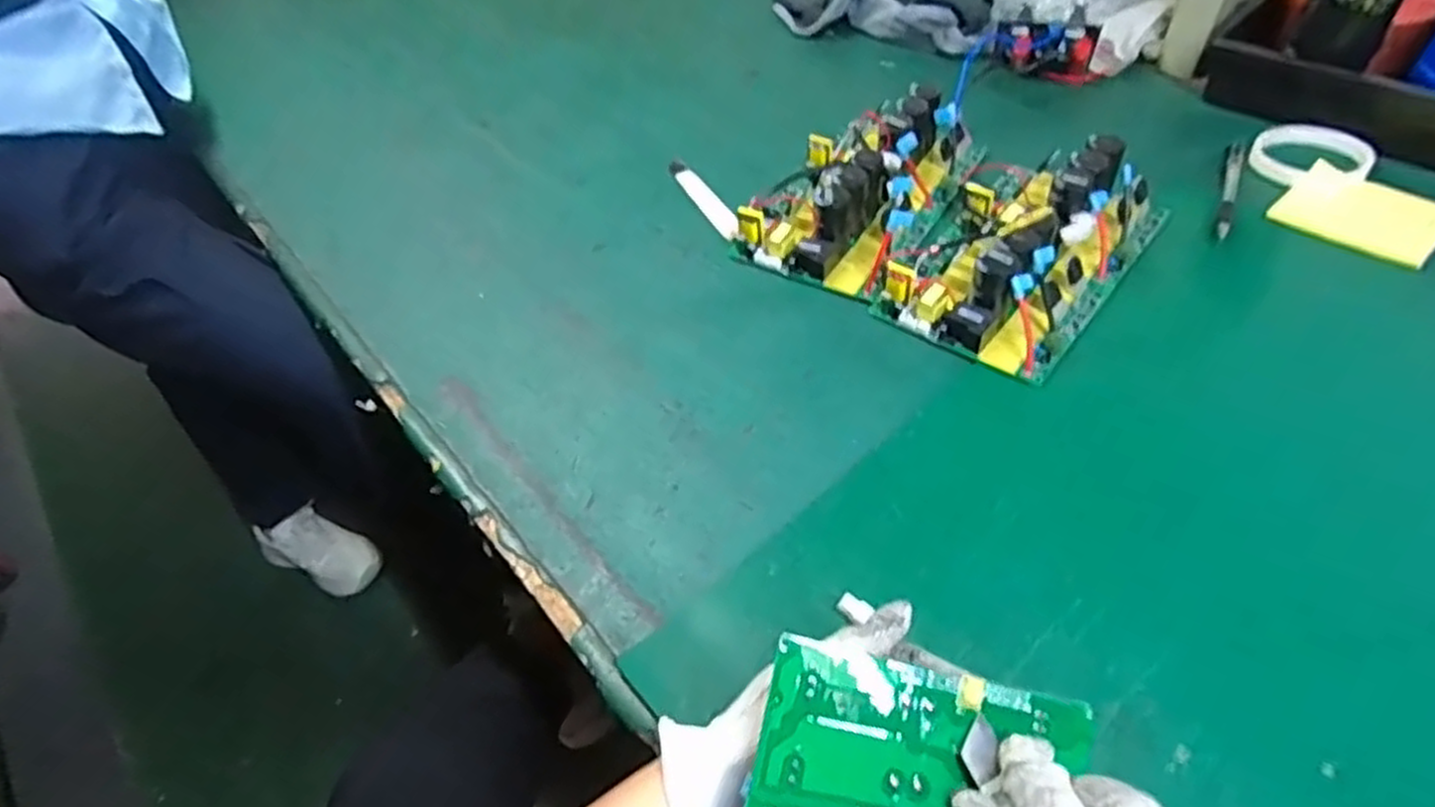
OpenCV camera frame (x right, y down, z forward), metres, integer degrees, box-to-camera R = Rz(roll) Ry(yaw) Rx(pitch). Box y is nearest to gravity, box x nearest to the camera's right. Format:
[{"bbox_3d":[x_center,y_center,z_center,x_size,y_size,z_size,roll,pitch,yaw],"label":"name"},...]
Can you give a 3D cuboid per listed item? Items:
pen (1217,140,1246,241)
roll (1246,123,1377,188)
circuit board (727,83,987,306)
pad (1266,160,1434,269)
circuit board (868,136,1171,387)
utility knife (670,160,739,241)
[{"bbox_3d":[0.431,-0.184,0.649,0.015,0.012,0.150,19,54,21],"label":"pen"},{"bbox_3d":[0.511,-0.219,0.669,0.090,0.012,0.090,-3,49,4],"label":"roll"},{"bbox_3d":[0.124,-0.196,0.663,0.149,0.054,0.241,21,55,23],"label":"circuit board"},{"bbox_3d":[0.517,-0.154,0.619,0.092,0.004,0.107,-38,56,-24],"label":"pad"},{"bbox_3d":[0.234,-0.131,0.595,0.151,0.051,0.237,29,58,27],"label":"circuit board"},{"bbox_3d":[-0.012,-0.190,0.713,0.024,0.006,0.141,-23,51,-13],"label":"utility knife"}]

